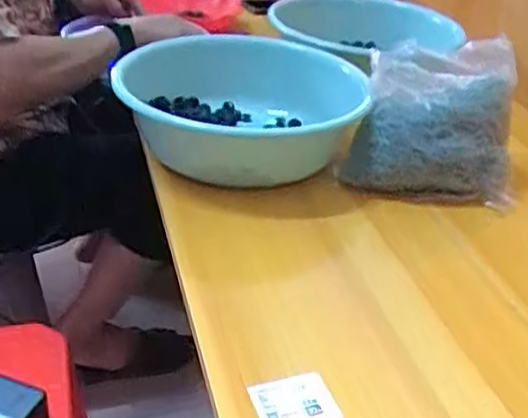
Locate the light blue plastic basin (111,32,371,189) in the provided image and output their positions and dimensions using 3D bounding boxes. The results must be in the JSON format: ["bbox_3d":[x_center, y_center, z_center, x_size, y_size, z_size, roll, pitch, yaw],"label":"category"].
[{"bbox_3d":[-0.025,-0.125,0.859,0.306,0.124,0.290,-2,32,-9],"label":"light blue plastic basin"}]

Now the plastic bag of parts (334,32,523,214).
[{"bbox_3d":[0.205,-0.110,0.851,0.199,0.138,0.227,7,32,6],"label":"plastic bag of parts"}]

